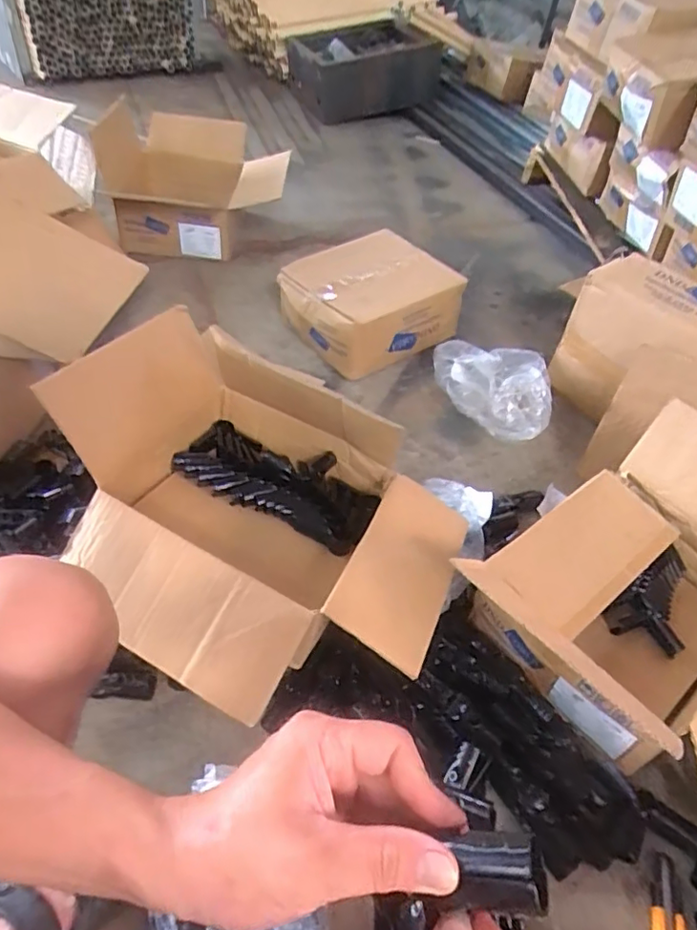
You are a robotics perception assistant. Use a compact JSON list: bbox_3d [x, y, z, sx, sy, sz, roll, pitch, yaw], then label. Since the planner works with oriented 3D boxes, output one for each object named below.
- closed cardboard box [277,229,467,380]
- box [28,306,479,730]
[{"bbox_3d":[0.040,-0.354,1.220,0.326,0.141,0.289,-30,57,-29],"label":"closed cardboard box"},{"bbox_3d":[-0.112,0.066,0.704,0.471,0.234,0.370,26,50,17],"label":"box"}]

